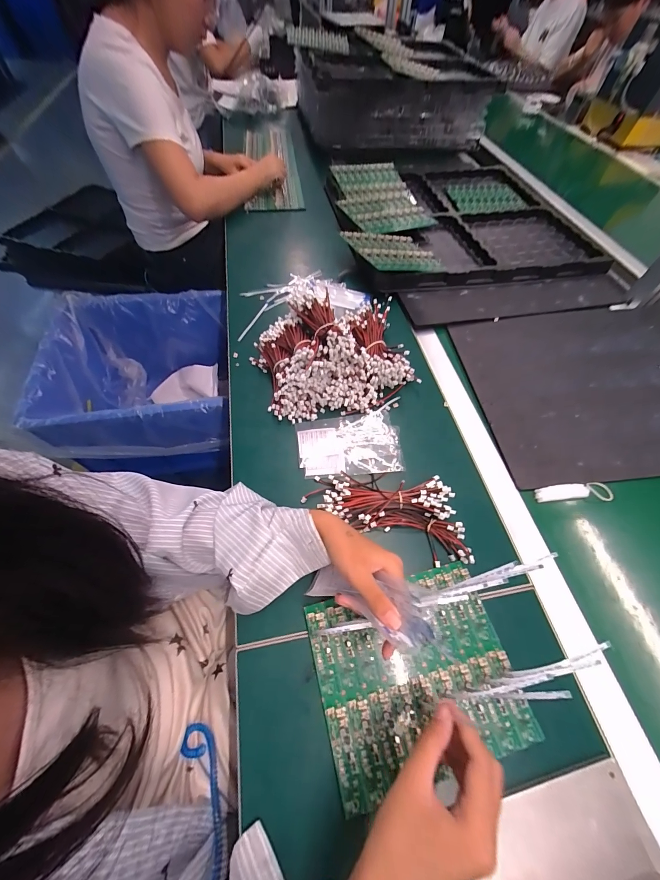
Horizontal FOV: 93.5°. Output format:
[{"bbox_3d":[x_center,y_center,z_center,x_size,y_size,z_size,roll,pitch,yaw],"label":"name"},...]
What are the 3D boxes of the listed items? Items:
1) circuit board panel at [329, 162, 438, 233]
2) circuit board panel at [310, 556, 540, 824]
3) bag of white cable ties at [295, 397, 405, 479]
[{"bbox_3d":[0.124,-0.635,0.802,0.223,0.031,0.330,-12,60,-10],"label":"circuit board panel"},{"bbox_3d":[0.086,0.239,0.326,0.194,0.012,0.162,-12,60,-9],"label":"circuit board panel"},{"bbox_3d":[0.028,0.004,0.468,0.150,0.018,0.110,-3,59,-4],"label":"bag of white cable ties"}]

